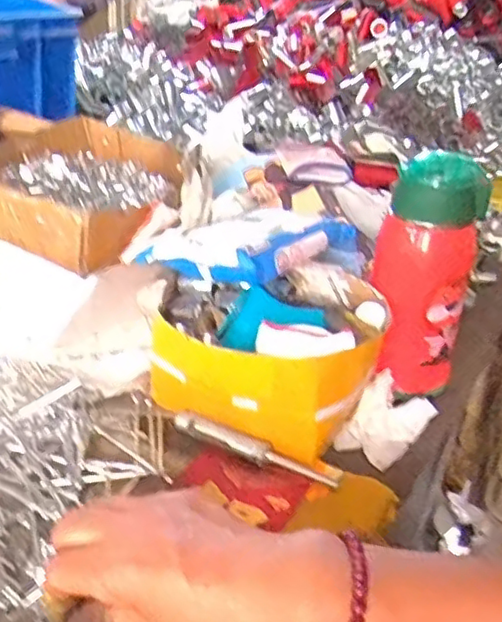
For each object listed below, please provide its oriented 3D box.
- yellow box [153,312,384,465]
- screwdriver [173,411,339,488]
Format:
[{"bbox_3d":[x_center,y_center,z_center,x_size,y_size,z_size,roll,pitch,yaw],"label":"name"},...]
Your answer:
[{"bbox_3d":[0.007,0.044,0.507,0.166,0.094,0.089,16,34,14],"label":"yellow box"},{"bbox_3d":[0.001,0.106,0.491,0.134,0.014,0.015,20,35,18],"label":"screwdriver"}]

